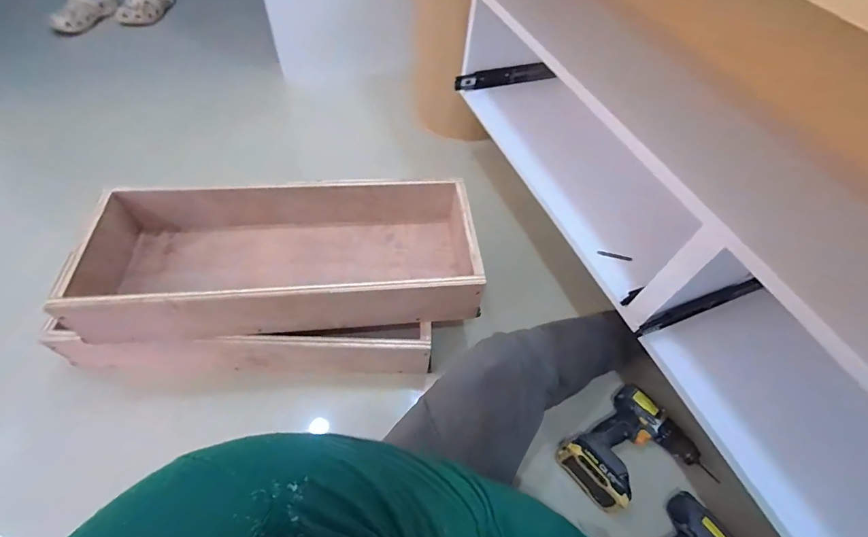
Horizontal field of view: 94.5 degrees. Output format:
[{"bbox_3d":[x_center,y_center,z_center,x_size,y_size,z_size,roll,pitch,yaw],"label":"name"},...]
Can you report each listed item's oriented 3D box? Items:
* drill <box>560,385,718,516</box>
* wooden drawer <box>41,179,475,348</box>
[{"bbox_3d":[0.348,0.328,0.704,0.217,0.076,0.171,-28,62,-23],"label":"drill"},{"bbox_3d":[-0.261,-0.020,0.737,0.645,0.141,0.260,-3,55,-7],"label":"wooden drawer"}]

